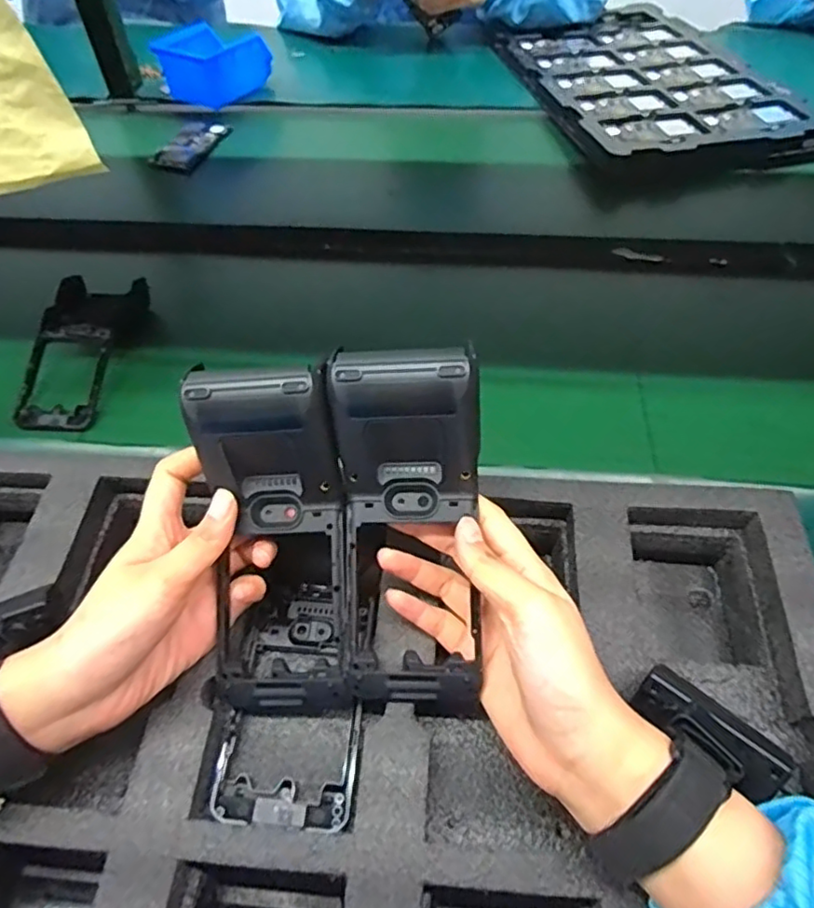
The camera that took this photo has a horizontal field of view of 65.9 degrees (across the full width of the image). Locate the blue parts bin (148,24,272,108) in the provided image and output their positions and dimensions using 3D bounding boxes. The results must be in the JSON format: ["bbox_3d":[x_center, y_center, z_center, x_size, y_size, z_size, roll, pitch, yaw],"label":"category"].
[{"bbox_3d":[-0.285,-0.564,0.926,0.142,0.080,0.099,12,54,11],"label":"blue parts bin"}]

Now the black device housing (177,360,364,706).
[{"bbox_3d":[-0.067,0.049,0.334,0.086,0.188,0.041,-10,9,-6],"label":"black device housing"}]

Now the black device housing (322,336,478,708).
[{"bbox_3d":[-0.002,0.038,0.327,0.074,0.184,0.037,3,11,4],"label":"black device housing"}]

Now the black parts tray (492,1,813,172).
[{"bbox_3d":[0.344,-0.566,0.932,0.327,0.027,0.520,-12,53,-7],"label":"black parts tray"}]

